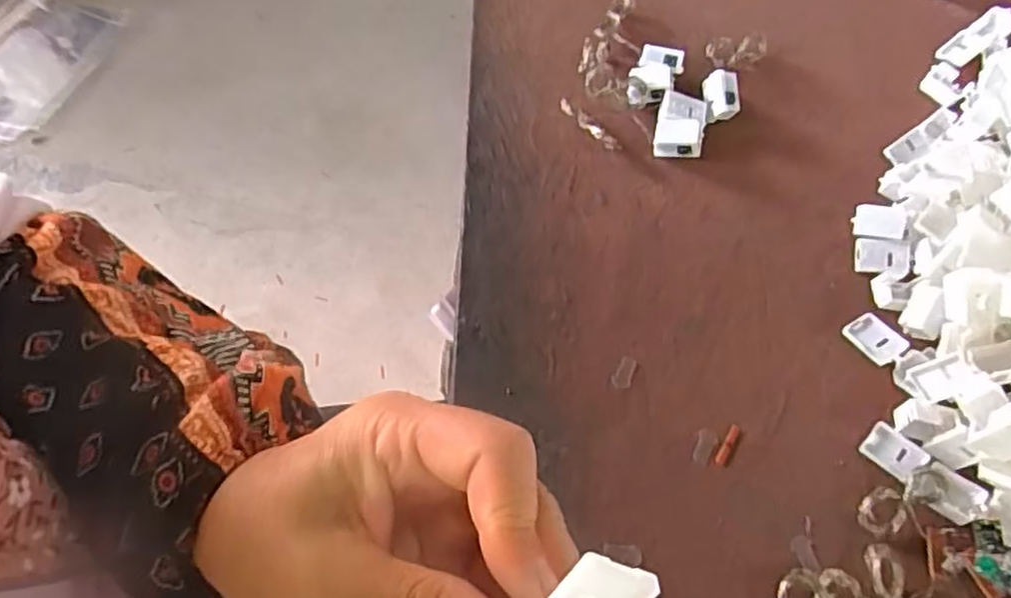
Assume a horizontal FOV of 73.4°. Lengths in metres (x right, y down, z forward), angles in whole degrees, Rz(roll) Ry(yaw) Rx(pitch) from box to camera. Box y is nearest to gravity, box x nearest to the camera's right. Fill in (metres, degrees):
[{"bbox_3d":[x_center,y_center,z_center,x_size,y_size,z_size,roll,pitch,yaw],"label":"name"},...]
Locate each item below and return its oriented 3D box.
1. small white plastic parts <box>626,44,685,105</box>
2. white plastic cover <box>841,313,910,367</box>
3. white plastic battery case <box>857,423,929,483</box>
[{"bbox_3d":[0.092,-0.138,0.419,0.027,0.012,0.043,24,65,10],"label":"small white plastic parts"},{"bbox_3d":[0.198,0.021,0.362,0.021,0.006,0.028,-35,70,-17],"label":"white plastic cover"},{"bbox_3d":[0.191,0.075,0.333,0.020,0.004,0.026,-41,72,-19],"label":"white plastic battery case"}]

